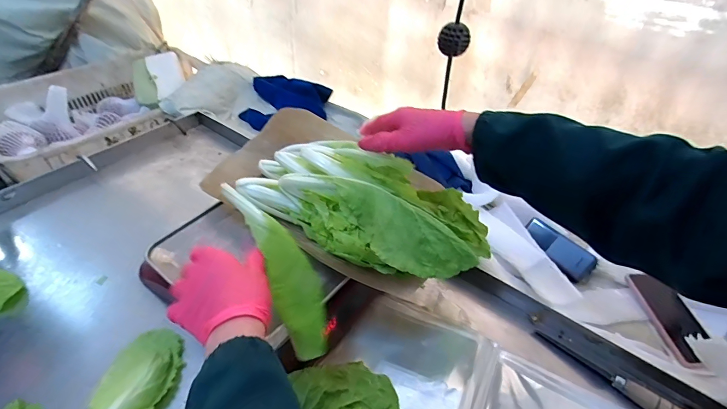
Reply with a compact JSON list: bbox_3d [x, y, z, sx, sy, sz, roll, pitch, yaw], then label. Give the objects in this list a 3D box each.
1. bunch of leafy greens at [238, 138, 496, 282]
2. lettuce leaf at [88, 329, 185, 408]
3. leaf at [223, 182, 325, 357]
[{"bbox_3d":[0.001,-0.011,0.518,0.331,0.078,0.169,18,44,15],"label":"bunch of leafy greens"},{"bbox_3d":[-0.301,0.247,0.458,0.083,0.038,0.216,13,43,10],"label":"lettuce leaf"},{"bbox_3d":[-0.109,0.061,0.467,0.052,0.030,0.272,-20,50,-24],"label":"leaf"}]

